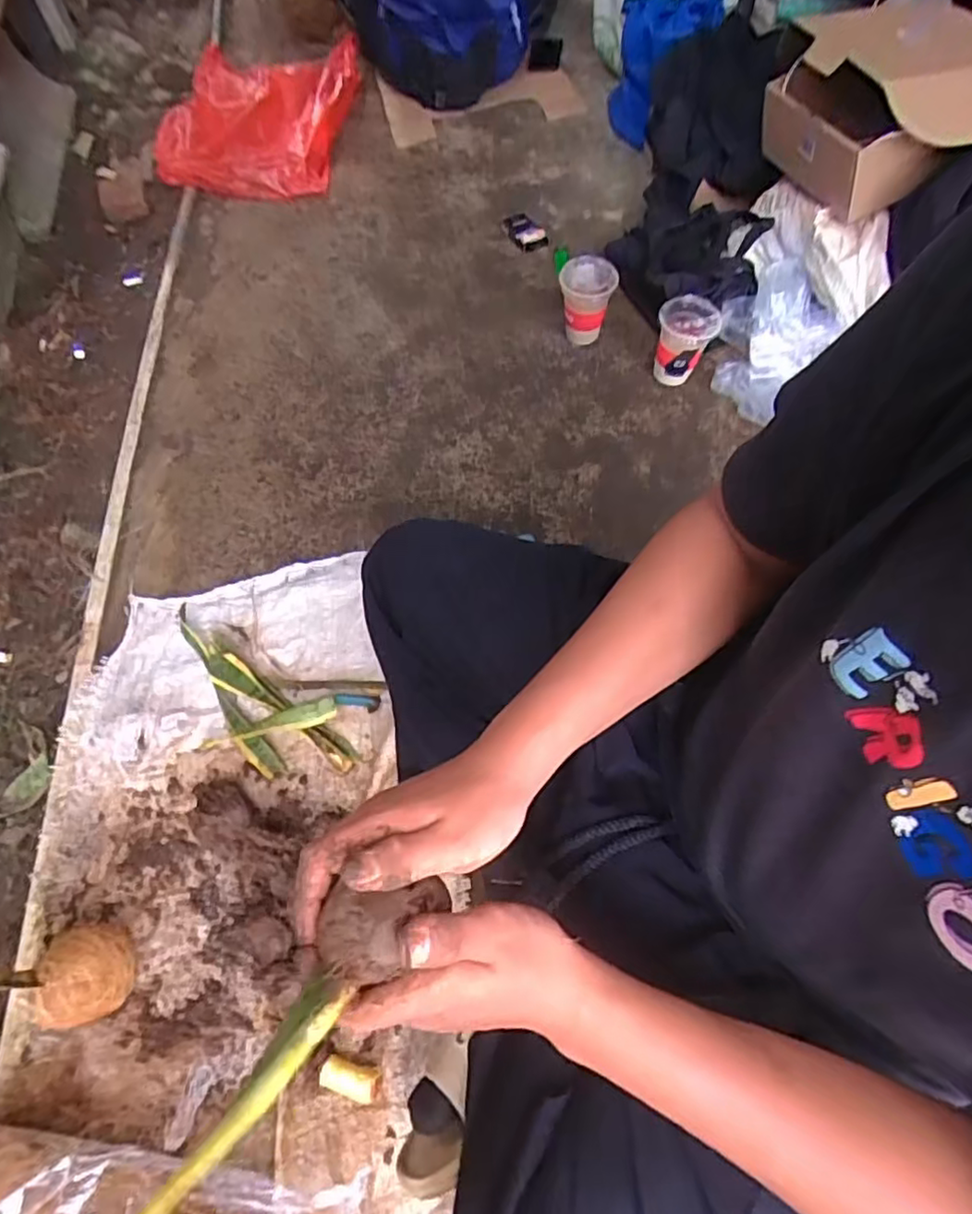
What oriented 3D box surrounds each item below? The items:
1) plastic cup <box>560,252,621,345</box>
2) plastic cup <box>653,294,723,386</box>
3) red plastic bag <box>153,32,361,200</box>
[{"bbox_3d":[0.170,-0.521,1.074,0.089,0.105,0.083,4,61,5],"label":"plastic cup"},{"bbox_3d":[0.322,-0.432,1.028,0.092,0.099,0.093,-1,61,2],"label":"plastic cup"},{"bbox_3d":[-0.450,-1.021,1.323,0.336,0.152,0.370,2,62,2],"label":"red plastic bag"}]

